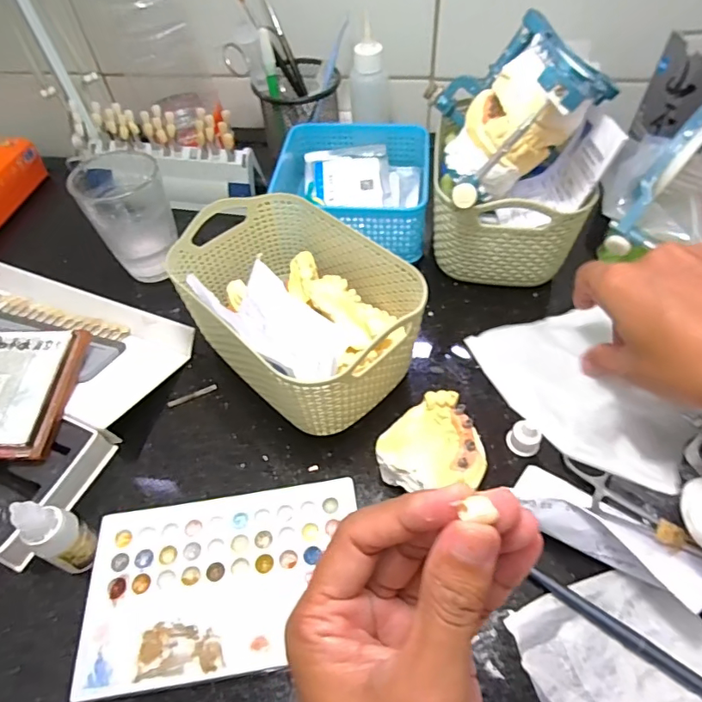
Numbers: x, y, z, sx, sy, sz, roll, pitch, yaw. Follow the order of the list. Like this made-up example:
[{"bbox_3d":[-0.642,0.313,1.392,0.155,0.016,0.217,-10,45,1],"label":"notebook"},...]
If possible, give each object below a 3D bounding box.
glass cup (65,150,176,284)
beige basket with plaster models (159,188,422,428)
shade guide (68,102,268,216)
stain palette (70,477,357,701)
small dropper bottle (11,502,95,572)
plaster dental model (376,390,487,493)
[{"bbox_3d":[-0.182,-0.112,0.414,0.061,0.108,0.065,-1,53,1],"label":"glass cup"},{"bbox_3d":[-0.036,-0.028,0.352,0.124,0.084,0.172,-30,57,-19],"label":"beige basket with plaster models"},{"bbox_3d":[-0.185,-0.193,0.481,0.192,0.074,0.054,8,53,8],"label":"shade guide"},{"bbox_3d":[-0.071,0.130,0.280,0.148,0.012,0.093,-8,53,-4],"label":"stain palette"},{"bbox_3d":[-0.157,0.099,0.264,0.021,0.063,0.017,-34,59,-22],"label":"small dropper bottle"},{"bbox_3d":[0.049,0.061,0.306,0.061,0.042,0.056,-1,53,1],"label":"plaster dental model"}]

